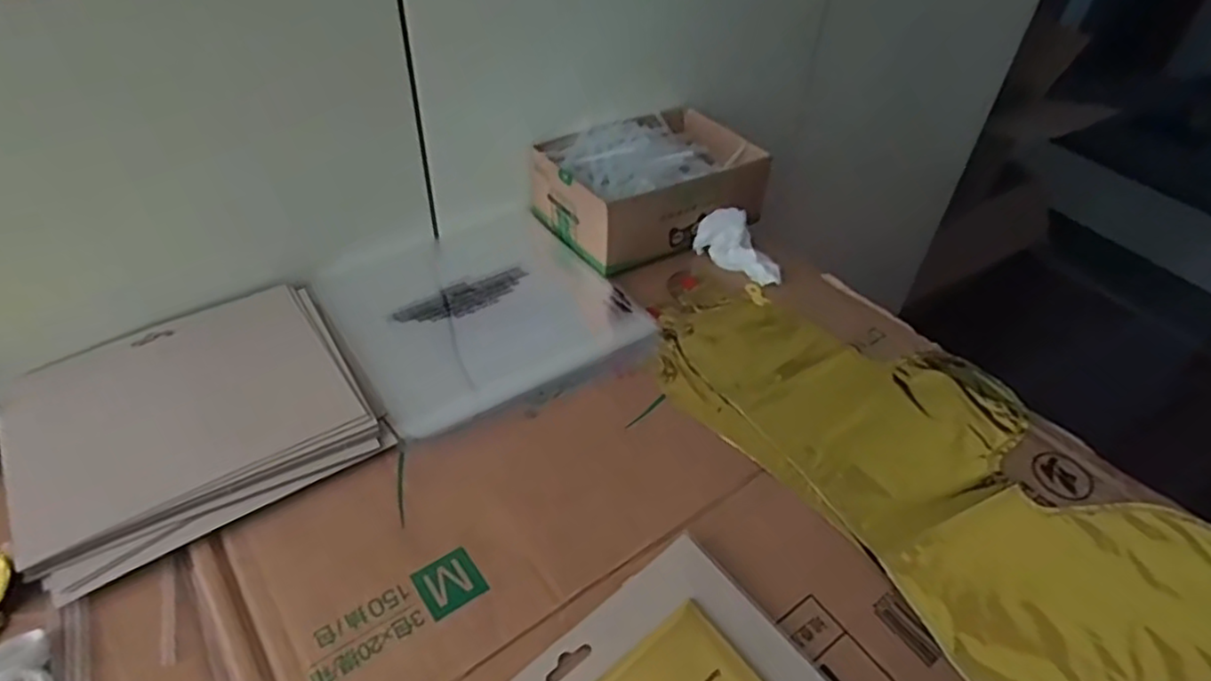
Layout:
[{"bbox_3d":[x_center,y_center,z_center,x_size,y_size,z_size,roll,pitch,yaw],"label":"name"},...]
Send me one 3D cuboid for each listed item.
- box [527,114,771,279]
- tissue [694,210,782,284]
[{"bbox_3d":[0.041,-0.146,0.634,0.188,0.074,0.138,-25,50,-26],"label":"box"},{"bbox_3d":[0.119,-0.078,0.606,0.042,0.028,0.083,-28,65,-29],"label":"tissue"}]

